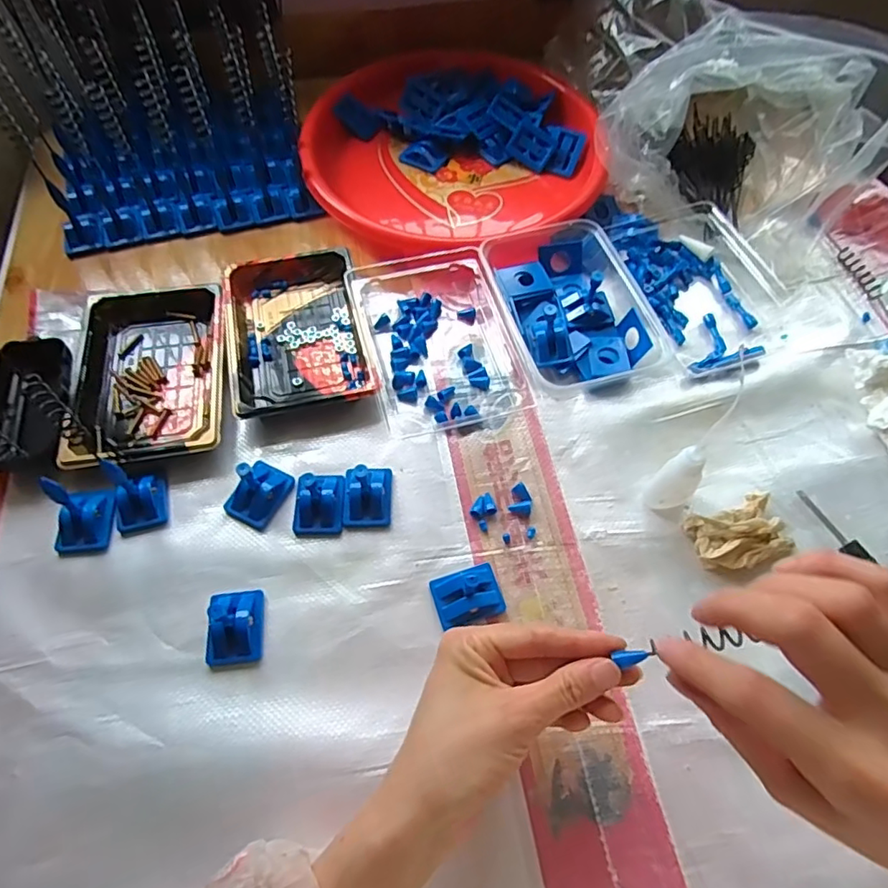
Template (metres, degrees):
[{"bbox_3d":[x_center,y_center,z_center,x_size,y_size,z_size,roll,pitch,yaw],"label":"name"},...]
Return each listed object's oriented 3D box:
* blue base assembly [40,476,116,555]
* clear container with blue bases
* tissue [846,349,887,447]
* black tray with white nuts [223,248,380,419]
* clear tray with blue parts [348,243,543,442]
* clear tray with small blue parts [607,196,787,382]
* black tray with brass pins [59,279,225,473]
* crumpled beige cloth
[{"bbox_3d":[-0.245,0.044,0.375,0.030,0.051,0.043,-1,61,-1],"label":"blue base assembly"},{"bbox_3d":[0.103,-0.120,0.479,0.119,0.041,0.162,-11,62,-6],"label":"clear container with blue bases"},{"bbox_3d":[0.342,-0.033,0.431,0.041,0.033,0.089,2,61,1],"label":"tissue"},{"bbox_3d":[-0.122,-0.094,0.471,0.106,0.022,0.158,-12,62,-7],"label":"black tray with white nuts"},{"bbox_3d":[-0.010,-0.099,0.471,0.116,0.029,0.180,-15,62,-9],"label":"clear tray with blue parts"},{"bbox_3d":[0.218,-0.145,0.496,0.104,0.033,0.180,-16,62,-9],"label":"clear tray with small blue parts"},{"bbox_3d":[-0.231,-0.058,0.450,0.111,0.020,0.164,-8,61,-5],"label":"black tray with brass pins"},{"bbox_3d":[0.204,0.060,0.386,0.068,0.026,0.043,-16,62,-9],"label":"crumpled beige cloth"}]

